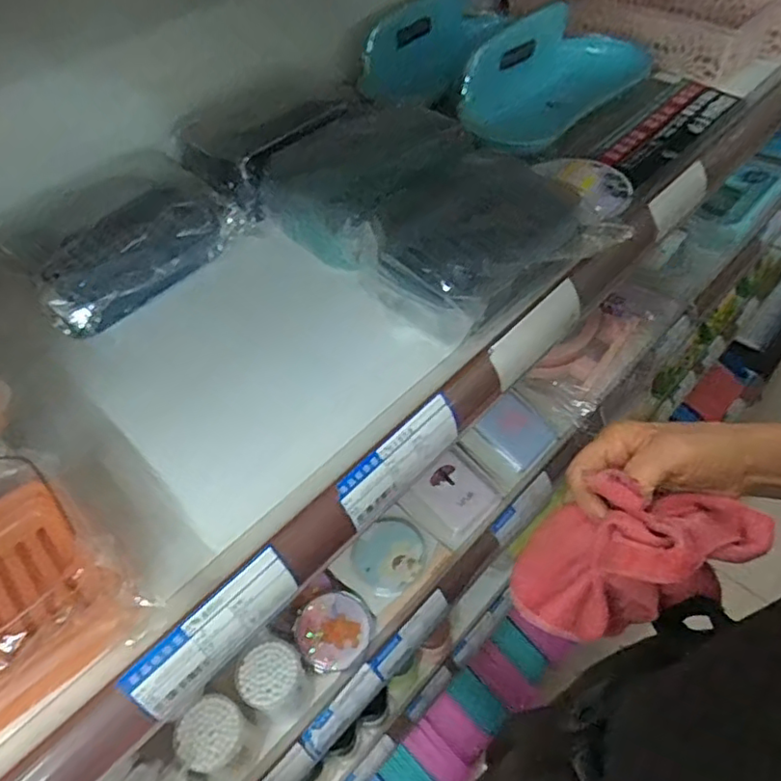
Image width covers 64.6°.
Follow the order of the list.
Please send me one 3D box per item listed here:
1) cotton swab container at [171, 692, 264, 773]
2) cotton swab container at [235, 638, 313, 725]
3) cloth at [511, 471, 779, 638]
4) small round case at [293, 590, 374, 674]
[{"bbox_3d":[-0.137,0.278,0.493,0.049,0.058,0.049,-2,51,2],"label":"cotton swab container"},{"bbox_3d":[-0.096,0.246,0.520,0.046,0.065,0.050,-2,51,2],"label":"cotton swab container"},{"bbox_3d":[0.155,0.105,0.382,0.141,0.101,0.075,-3,51,2],"label":"cloth"},{"bbox_3d":[-0.053,0.224,0.576,0.066,0.018,0.070,5,63,-10],"label":"small round case"}]

